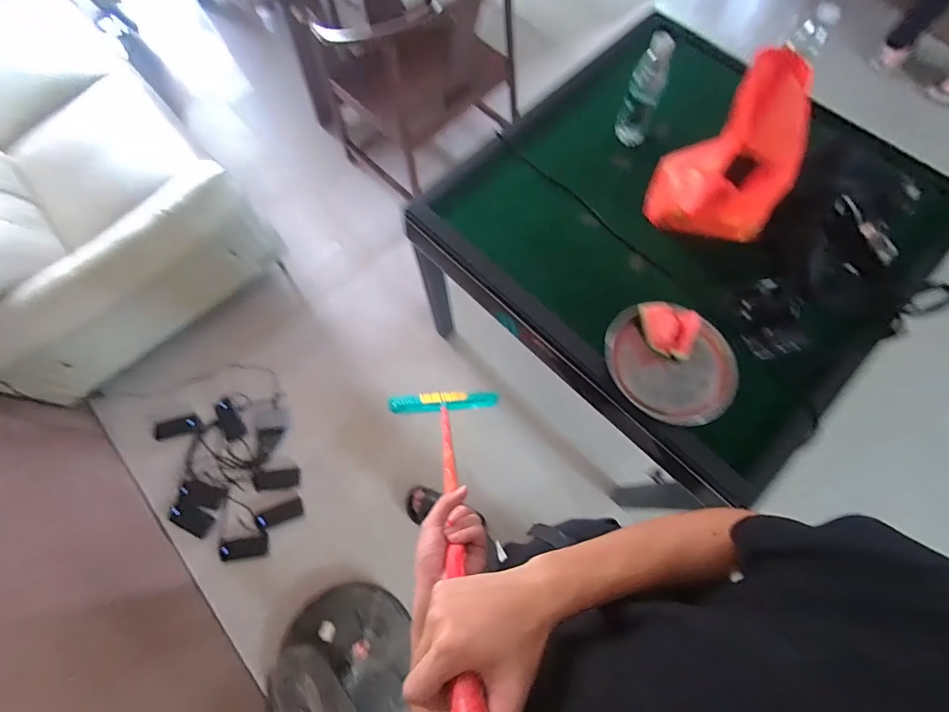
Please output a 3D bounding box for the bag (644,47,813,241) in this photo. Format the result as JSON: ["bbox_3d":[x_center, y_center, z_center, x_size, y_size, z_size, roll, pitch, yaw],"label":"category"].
[{"bbox_3d":[0.498,-0.384,0.851,0.207,0.237,0.261,-15,72,-4],"label":"bag"}]

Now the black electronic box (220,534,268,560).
[{"bbox_3d":[-0.769,0.638,1.423,0.153,0.016,0.060,-11,72,-2],"label":"black electronic box"}]

